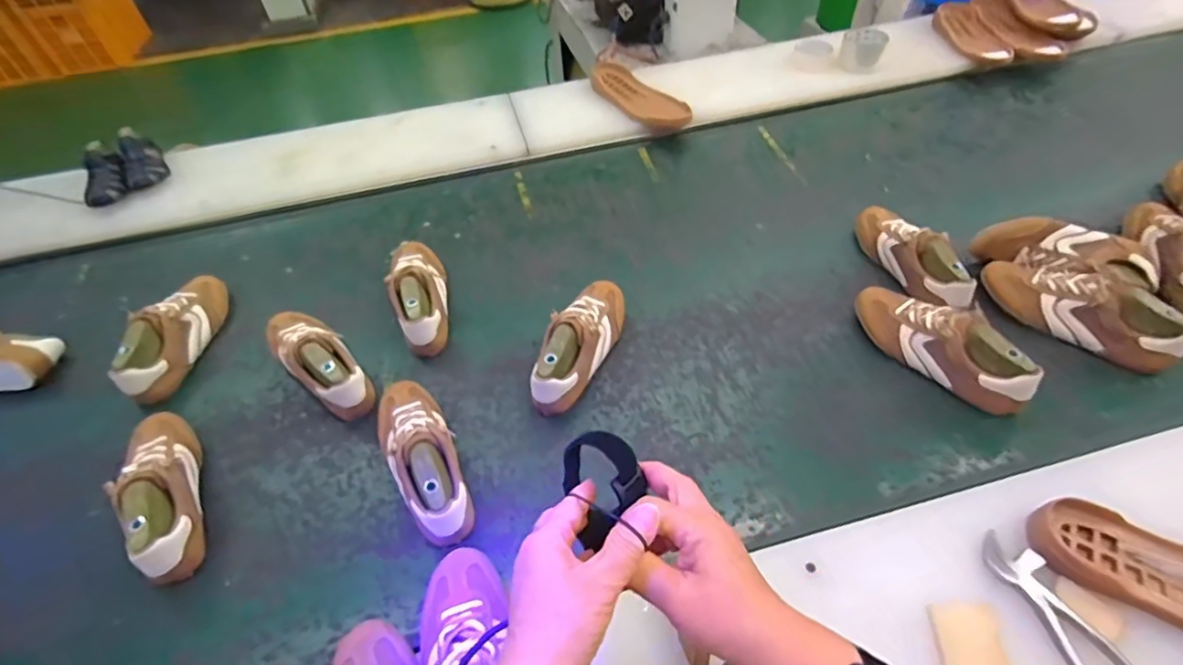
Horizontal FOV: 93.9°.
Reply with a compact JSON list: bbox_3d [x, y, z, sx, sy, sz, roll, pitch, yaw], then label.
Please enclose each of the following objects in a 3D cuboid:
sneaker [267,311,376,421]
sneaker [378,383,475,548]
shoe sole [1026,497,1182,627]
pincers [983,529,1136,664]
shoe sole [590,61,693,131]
[{"bbox_3d":[-0.391,0.034,0.789,0.080,0.086,0.228,-38,57,-26],"label":"sneaker"},{"bbox_3d":[-0.208,0.144,0.675,0.083,0.087,0.240,-27,52,-18],"label":"sneaker"},{"bbox_3d":[0.547,0.228,0.501,0.251,0.025,0.087,20,55,17],"label":"shoe sole"},{"bbox_3d":[0.434,0.270,0.493,0.053,0.013,0.192,-19,53,-12],"label":"pincers"},{"bbox_3d":[0.094,-0.515,1.206,0.095,0.049,0.288,-31,56,-20],"label":"shoe sole"}]

